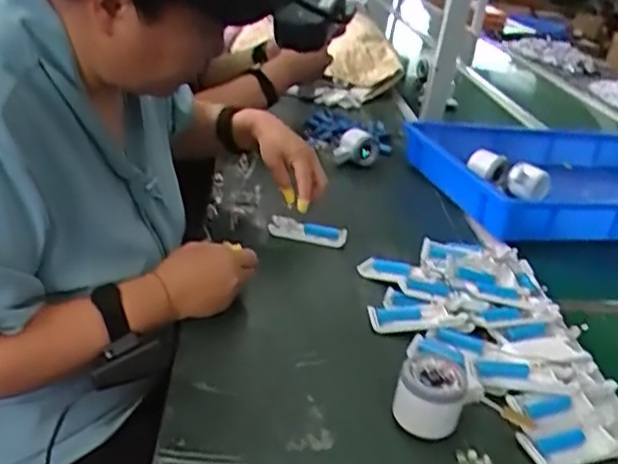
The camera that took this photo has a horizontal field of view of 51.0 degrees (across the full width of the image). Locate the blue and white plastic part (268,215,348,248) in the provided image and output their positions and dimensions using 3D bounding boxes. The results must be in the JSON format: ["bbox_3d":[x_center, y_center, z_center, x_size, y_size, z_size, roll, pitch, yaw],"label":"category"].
[{"bbox_3d":[-0.001,-0.001,0.939,0.111,0.020,0.033,13,25,9],"label":"blue and white plastic part"}]

